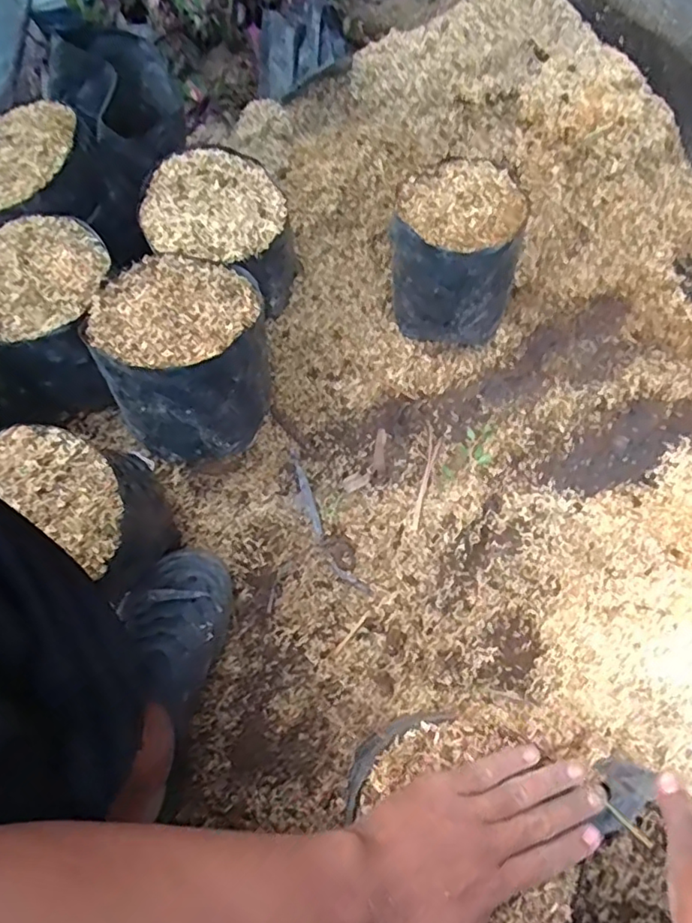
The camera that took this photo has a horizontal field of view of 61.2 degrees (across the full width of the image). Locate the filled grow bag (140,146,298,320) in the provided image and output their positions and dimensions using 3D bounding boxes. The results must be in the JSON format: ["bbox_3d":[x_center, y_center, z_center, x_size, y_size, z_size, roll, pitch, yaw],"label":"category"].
[{"bbox_3d":[-0.141,-0.265,0.674,0.160,0.118,0.145,15,68,10],"label":"filled grow bag"}]

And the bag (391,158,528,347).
[{"bbox_3d":[0.129,-0.249,0.714,0.141,0.158,0.155,3,67,5],"label":"bag"}]

